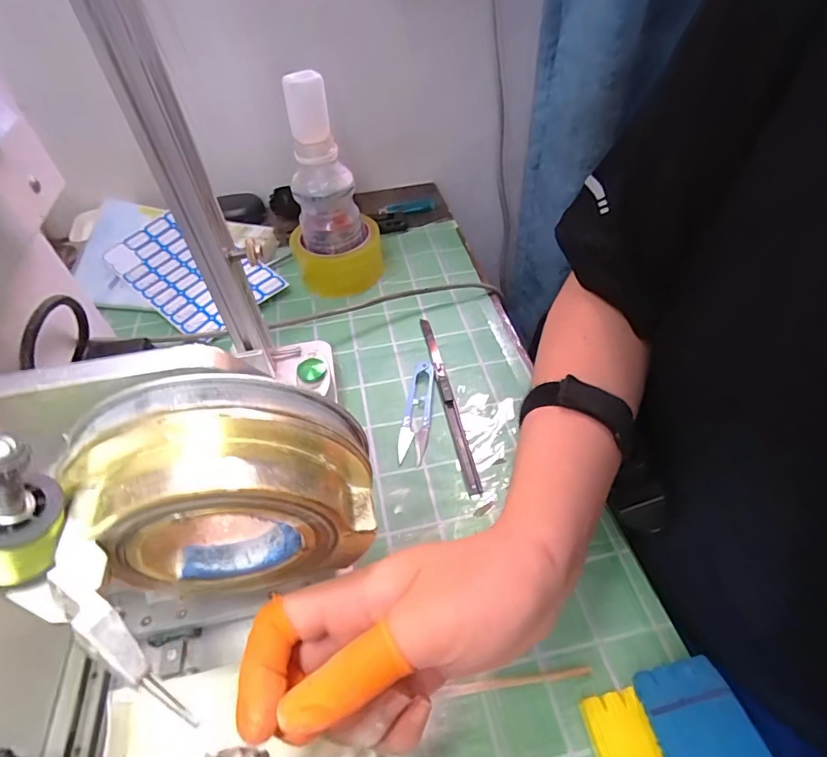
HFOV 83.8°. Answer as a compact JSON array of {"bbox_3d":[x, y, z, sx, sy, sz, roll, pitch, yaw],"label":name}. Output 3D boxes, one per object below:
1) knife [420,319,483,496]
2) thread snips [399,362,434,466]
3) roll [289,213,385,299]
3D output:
[{"bbox_3d":[0.030,0.016,0.412,0.012,0.010,0.191,-10,50,-5],"label":"knife"},{"bbox_3d":[0.004,0.026,0.401,0.024,0.009,0.102,3,50,6],"label":"thread snips"},{"bbox_3d":[-0.082,-0.130,0.513,0.096,0.051,0.096,-2,50,2],"label":"roll"}]

